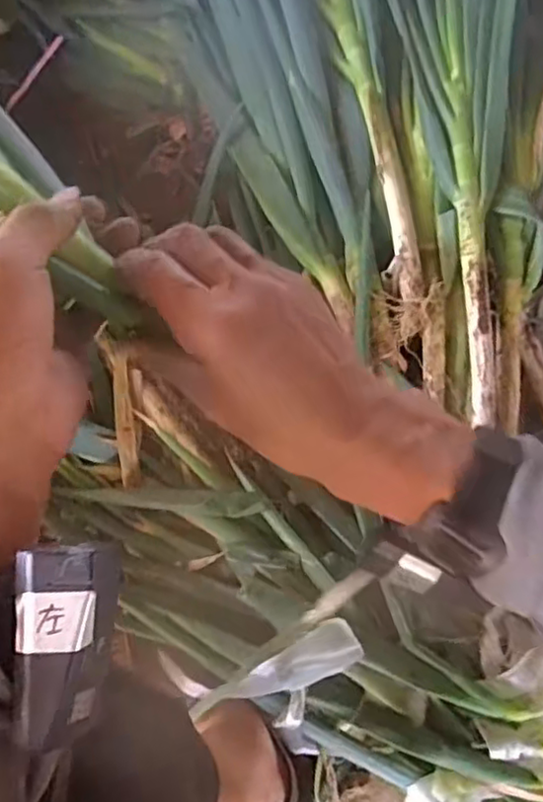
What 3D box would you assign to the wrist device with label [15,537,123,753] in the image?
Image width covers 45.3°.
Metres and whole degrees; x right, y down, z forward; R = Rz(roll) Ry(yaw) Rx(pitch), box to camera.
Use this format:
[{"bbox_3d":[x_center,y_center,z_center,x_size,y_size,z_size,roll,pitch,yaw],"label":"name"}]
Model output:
[{"bbox_3d":[-0.074,0.087,0.237,0.032,0.016,0.071,6,89,1],"label":"wrist device with label"}]

